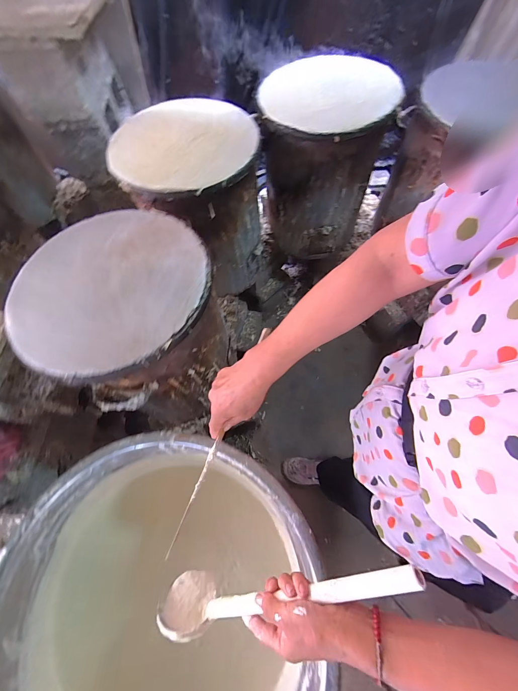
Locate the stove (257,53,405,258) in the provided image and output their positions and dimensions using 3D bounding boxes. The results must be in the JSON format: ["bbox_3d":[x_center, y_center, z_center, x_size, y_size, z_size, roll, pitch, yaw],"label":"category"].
[{"bbox_3d":[0.195,-0.617,1.012,0.342,0.489,0.391,-8,66,0],"label":"stove"}]

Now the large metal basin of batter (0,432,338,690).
[{"bbox_3d":[-0.174,0.483,0.546,0.563,0.210,0.572,28,71,15],"label":"large metal basin of batter"}]

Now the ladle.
[{"bbox_3d":[0.014,0.317,0.364,0.380,0.078,0.058,-32,64,27],"label":"ladle"}]

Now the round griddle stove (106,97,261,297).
[{"bbox_3d":[-0.177,-0.429,0.909,0.343,0.438,0.339,-1,66,3],"label":"round griddle stove"}]

